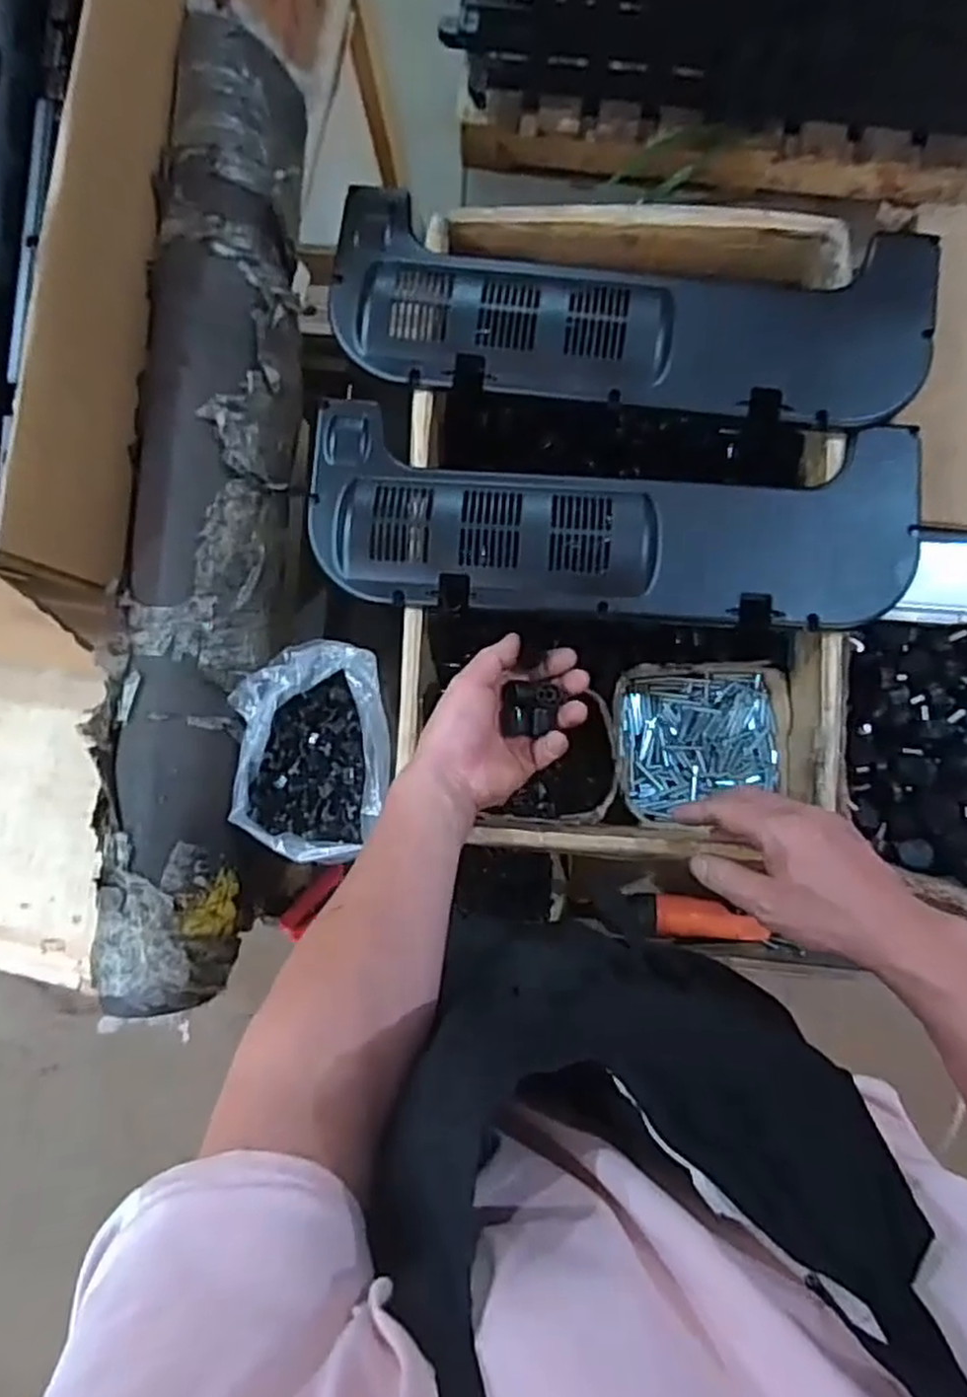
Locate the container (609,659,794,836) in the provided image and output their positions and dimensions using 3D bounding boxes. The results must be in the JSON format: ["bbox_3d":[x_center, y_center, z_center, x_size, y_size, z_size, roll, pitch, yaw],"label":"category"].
[{"bbox_3d":[0.200,0.043,0.706,0.153,0.055,0.144,-2,87,3],"label":"container"}]

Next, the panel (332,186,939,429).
[{"bbox_3d":[0.115,-0.314,0.618,0.474,0.051,0.158,7,88,4],"label":"panel"}]

